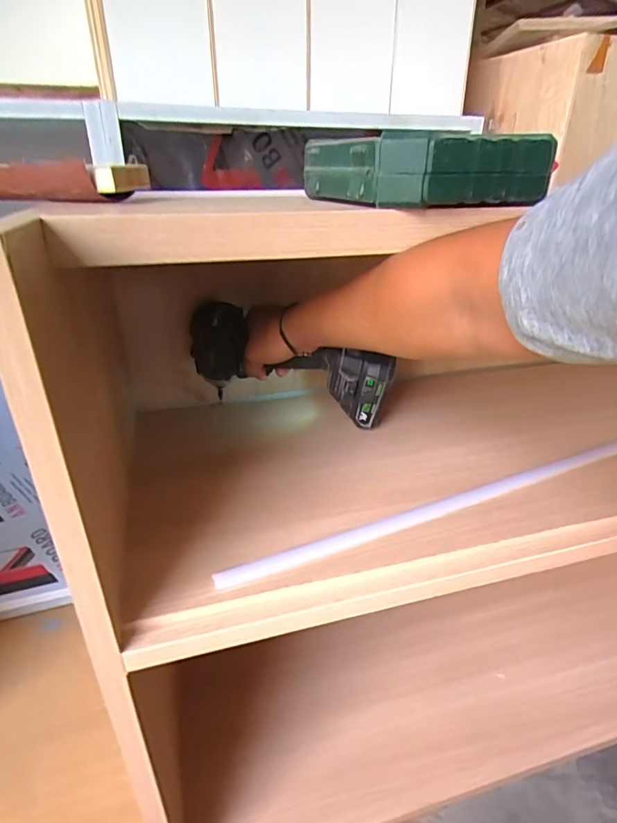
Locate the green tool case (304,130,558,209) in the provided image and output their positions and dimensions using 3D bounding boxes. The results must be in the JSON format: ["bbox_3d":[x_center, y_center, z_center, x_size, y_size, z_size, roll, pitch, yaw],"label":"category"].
[{"bbox_3d":[0.083,-0.188,0.369,0.129,0.044,0.145,-12,29,-22],"label":"green tool case"}]

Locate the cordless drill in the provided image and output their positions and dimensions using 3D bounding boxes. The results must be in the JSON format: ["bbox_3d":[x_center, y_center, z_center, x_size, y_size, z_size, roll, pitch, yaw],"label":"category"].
[{"bbox_3d":[-0.018,-0.052,0.567,0.237,0.113,0.090,16,29,3],"label":"cordless drill"}]

